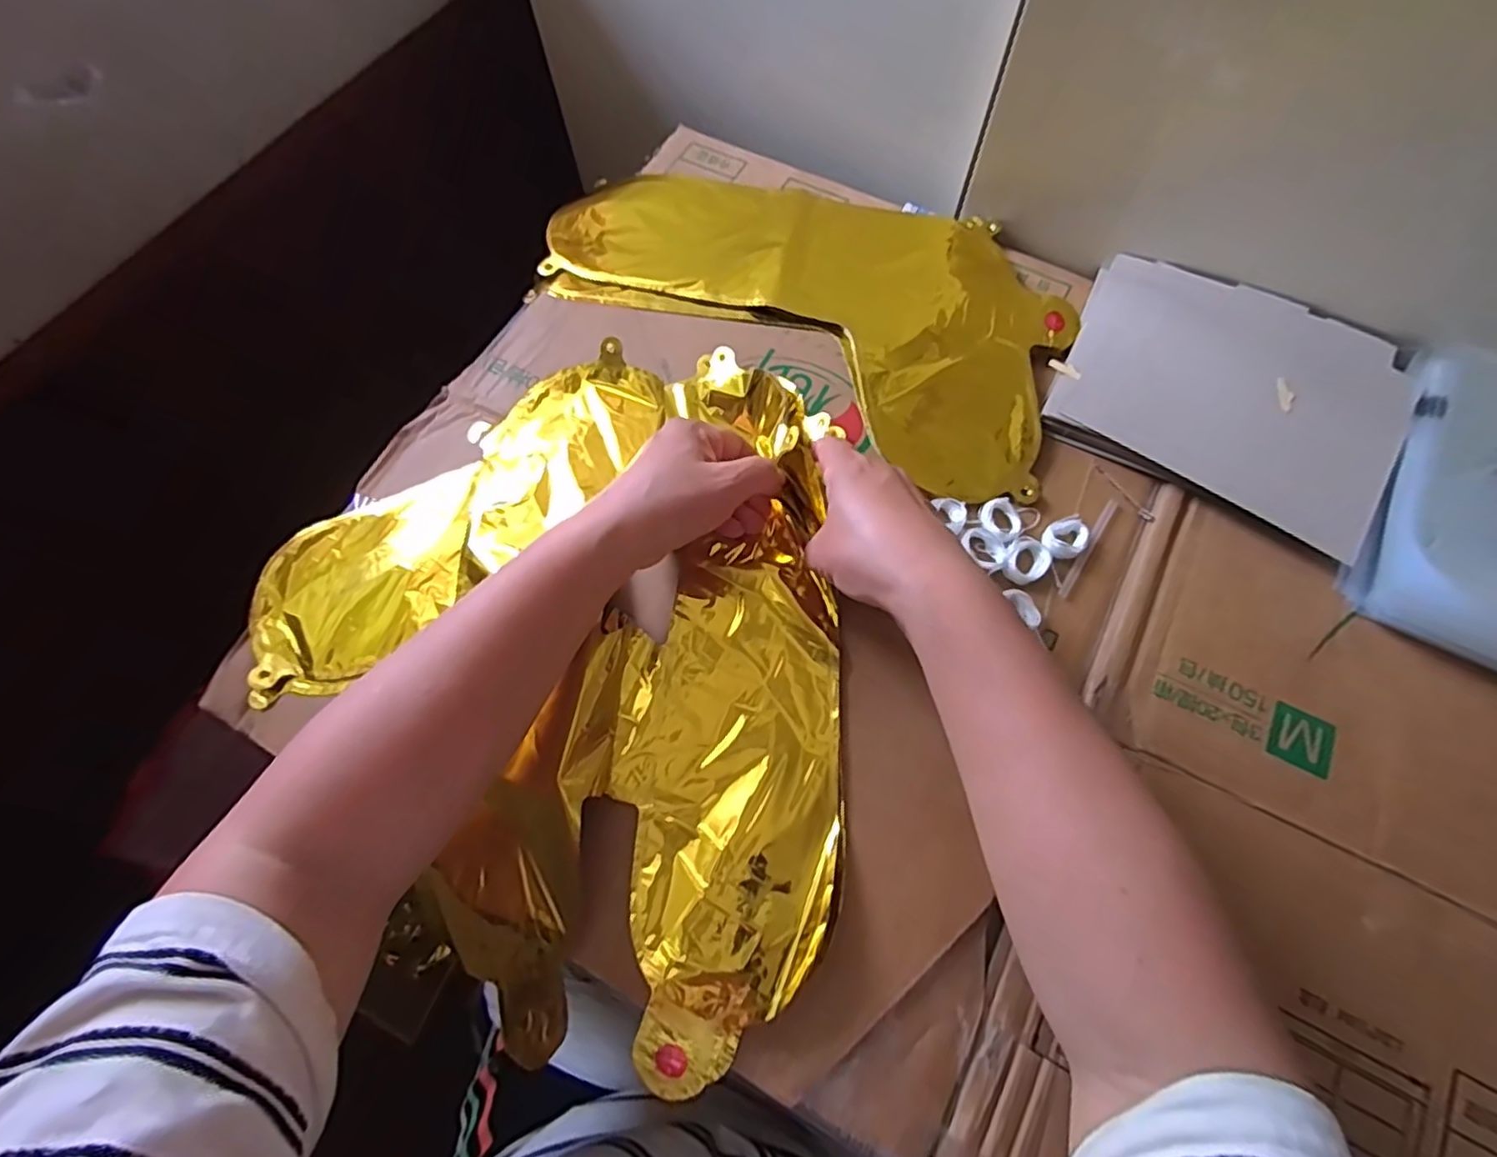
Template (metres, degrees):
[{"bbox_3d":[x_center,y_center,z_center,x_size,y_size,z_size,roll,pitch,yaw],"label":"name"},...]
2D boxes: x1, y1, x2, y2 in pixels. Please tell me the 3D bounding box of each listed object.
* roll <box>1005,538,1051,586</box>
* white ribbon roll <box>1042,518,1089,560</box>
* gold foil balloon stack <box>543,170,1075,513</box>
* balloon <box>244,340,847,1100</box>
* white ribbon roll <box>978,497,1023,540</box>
[{"bbox_3d":[0.174,-0.011,0.413,0.033,0.006,0.025,-35,72,-12],"label":"roll"},{"bbox_3d":[0.201,-0.024,0.419,0.025,0.009,0.029,35,73,13],"label":"white ribbon roll"},{"bbox_3d":[0.046,-0.219,0.492,0.394,0.016,0.211,28,72,11],"label":"gold foil balloon stack"},{"bbox_3d":[-0.071,0.035,0.398,0.350,0.042,0.379,-42,74,-14],"label":"balloon"},{"bbox_3d":[0.161,-0.039,0.419,0.027,0.004,0.026,0,69,1],"label":"white ribbon roll"}]

